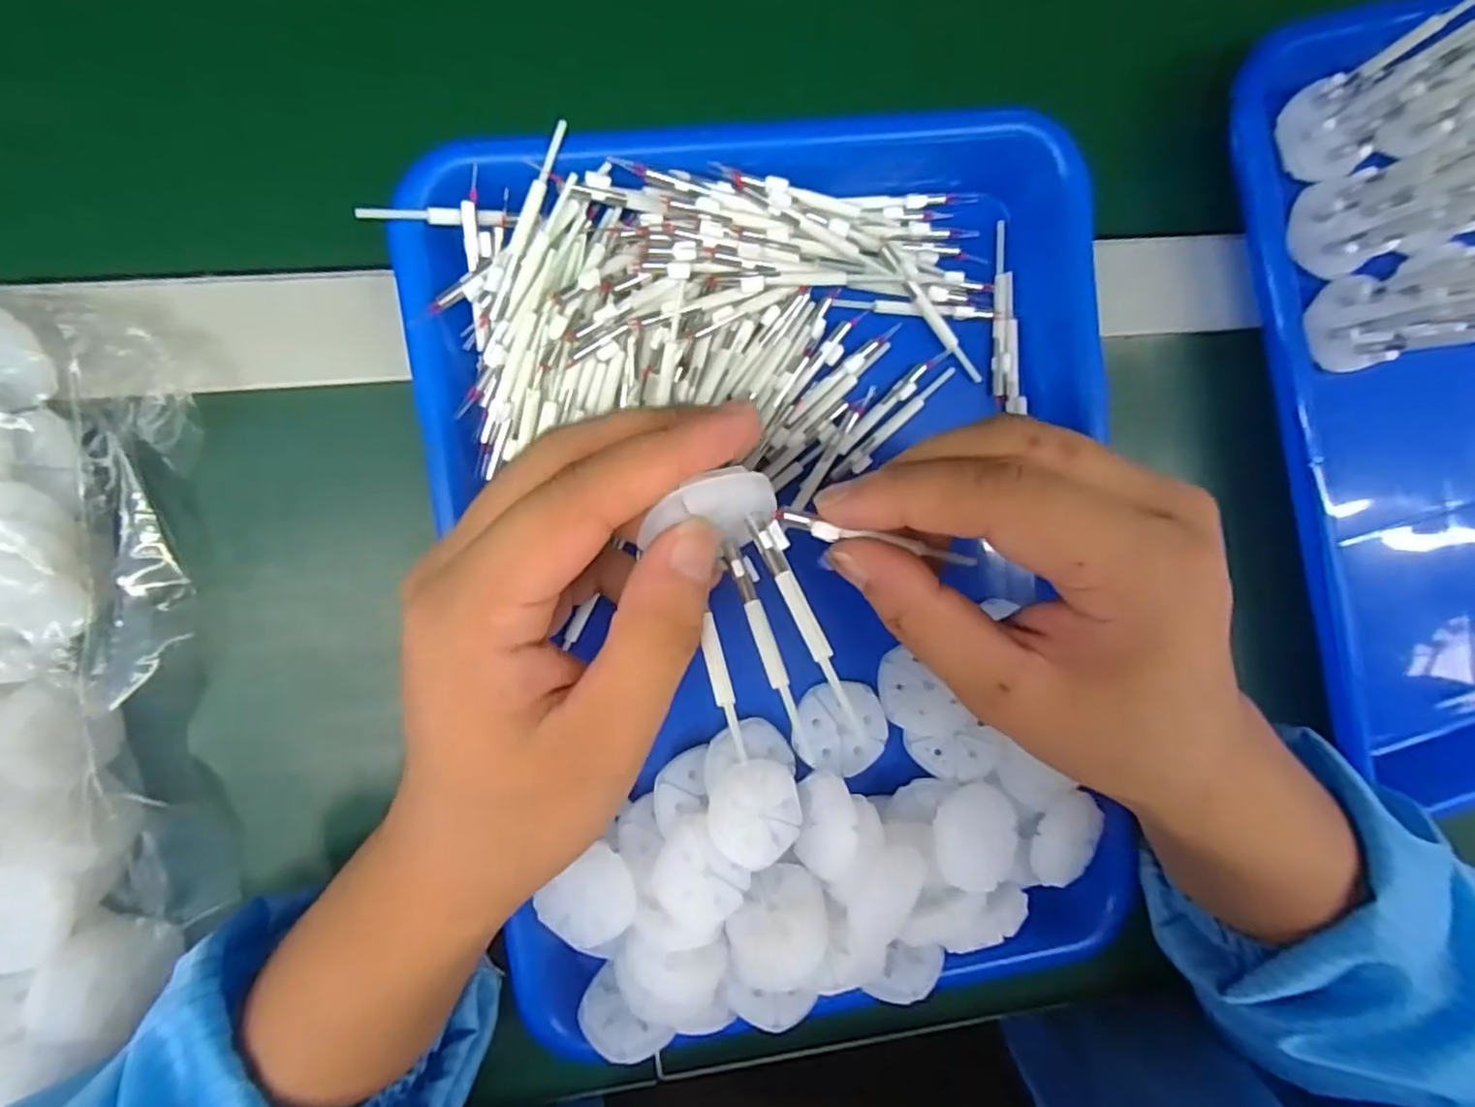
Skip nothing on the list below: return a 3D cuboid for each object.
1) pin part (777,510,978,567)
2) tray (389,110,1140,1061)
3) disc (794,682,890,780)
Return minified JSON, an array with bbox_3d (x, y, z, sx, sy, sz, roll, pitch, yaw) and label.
[{"bbox_3d":[0.041,-0.004,0.198,0.064,0.009,0.006,10,94,-20],"label":"pin part"},{"bbox_3d":[0.024,0.012,0.255,0.242,0.038,0.324,-7,96,-7],"label":"tray"},{"bbox_3d":[0.043,0.070,0.277,0.037,0.005,0.036,-1,95,-8],"label":"disc"}]

